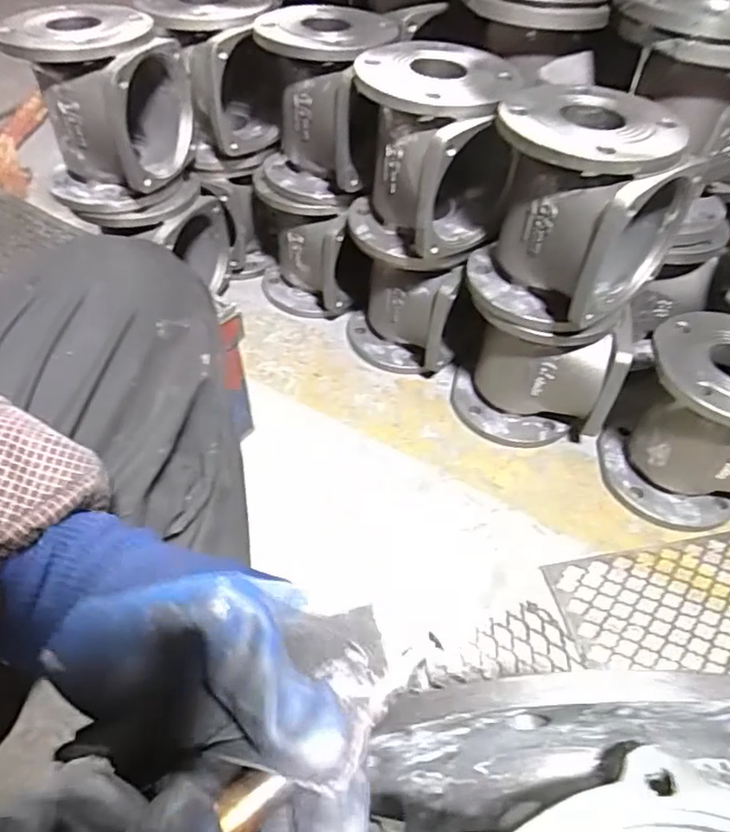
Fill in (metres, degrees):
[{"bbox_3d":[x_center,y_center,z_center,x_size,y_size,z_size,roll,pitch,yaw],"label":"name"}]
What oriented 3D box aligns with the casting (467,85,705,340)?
[{"bbox_3d":[0.218,-0.208,0.646,0.190,0.202,0.152,31,53,23],"label":"casting"}]

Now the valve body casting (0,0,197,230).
[{"bbox_3d":[-0.329,-0.379,0.772,0.181,0.213,0.167,3,47,0],"label":"valve body casting"}]

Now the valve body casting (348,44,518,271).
[{"bbox_3d":[0.074,-0.293,0.713,0.183,0.200,0.185,8,48,4],"label":"valve body casting"}]

